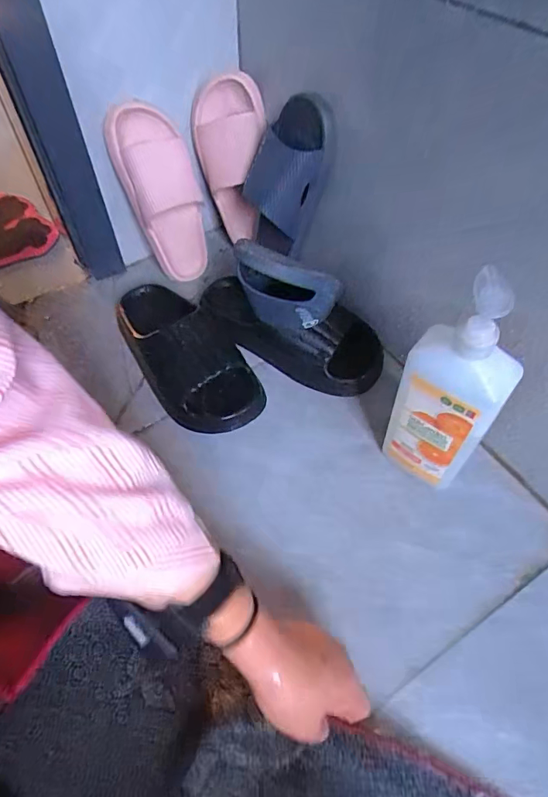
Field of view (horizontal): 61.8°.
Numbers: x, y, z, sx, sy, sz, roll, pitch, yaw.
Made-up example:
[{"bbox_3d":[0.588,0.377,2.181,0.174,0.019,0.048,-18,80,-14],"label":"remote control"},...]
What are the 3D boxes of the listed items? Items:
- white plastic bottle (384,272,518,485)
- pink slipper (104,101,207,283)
[{"bbox_3d":[0.160,0.008,0.431,0.085,0.279,0.045,32,60,20],"label":"white plastic bottle"},{"bbox_3d":[-0.153,-0.287,0.657,0.103,0.236,0.086,-26,28,-16],"label":"pink slipper"}]

